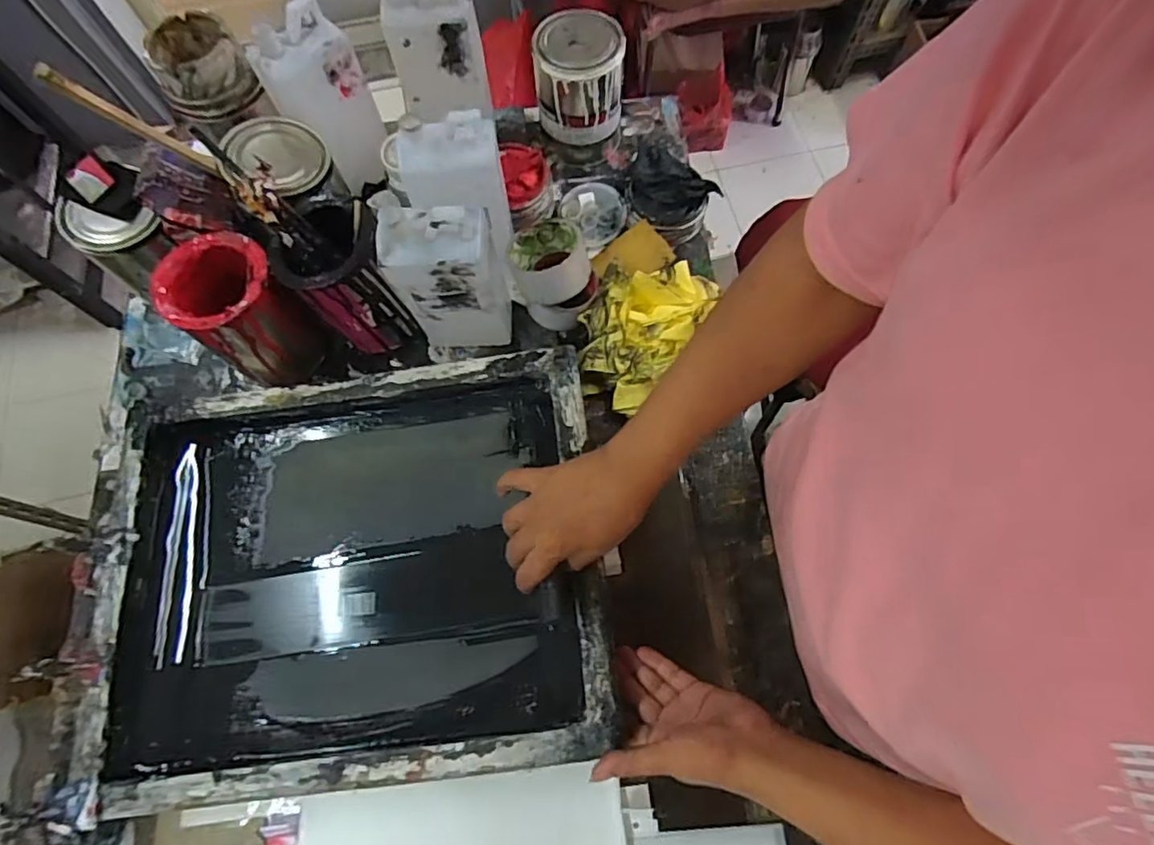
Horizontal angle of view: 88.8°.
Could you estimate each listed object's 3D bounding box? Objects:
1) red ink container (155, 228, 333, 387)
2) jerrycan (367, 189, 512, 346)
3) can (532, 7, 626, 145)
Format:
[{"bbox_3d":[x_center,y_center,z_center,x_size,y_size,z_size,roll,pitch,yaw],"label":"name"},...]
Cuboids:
[{"bbox_3d":[-0.353,-0.114,0.638,0.111,0.145,0.102,0,69,1],"label":"red ink container"},{"bbox_3d":[-0.127,-0.145,0.576,0.099,0.170,0.063,-8,69,-2],"label":"jerrycan"},{"bbox_3d":[0.003,-0.431,0.739,0.108,0.104,0.099,1,69,2],"label":"can"}]

